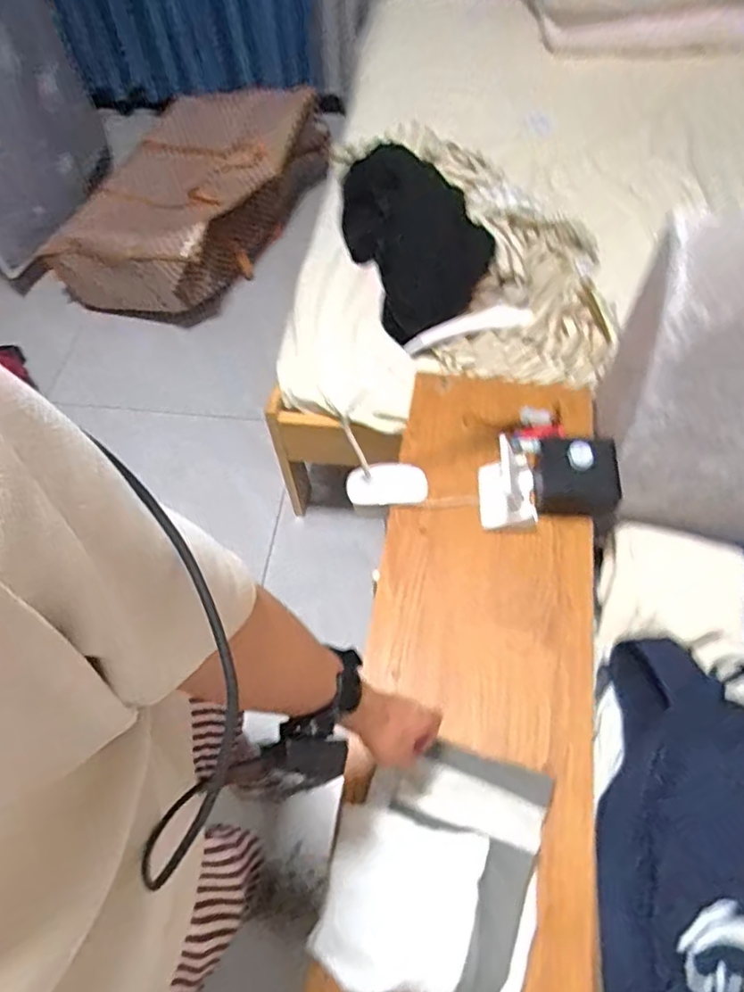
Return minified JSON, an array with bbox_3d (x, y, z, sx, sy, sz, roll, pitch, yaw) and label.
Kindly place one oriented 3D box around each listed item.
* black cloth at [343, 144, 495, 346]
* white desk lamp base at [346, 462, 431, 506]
[{"bbox_3d":[0.068,-0.580,1.374,0.232,0.160,0.496,-17,57,-7],"label":"black cloth"},{"bbox_3d":[0.023,-0.020,0.966,0.123,0.028,0.064,-1,57,3],"label":"white desk lamp base"}]

